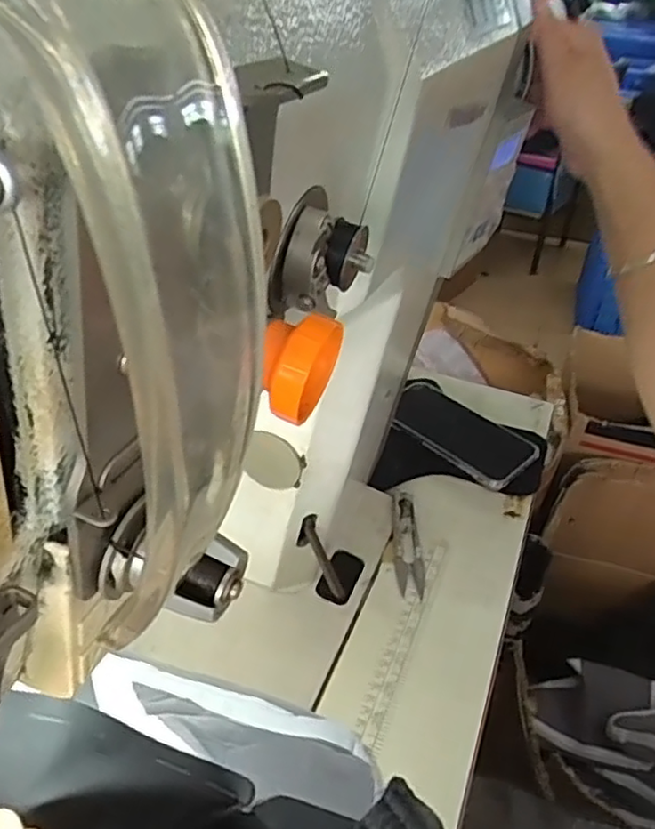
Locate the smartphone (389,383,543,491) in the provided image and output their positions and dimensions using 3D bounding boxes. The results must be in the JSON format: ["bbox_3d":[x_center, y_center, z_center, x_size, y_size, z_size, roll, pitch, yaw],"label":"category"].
[{"bbox_3d":[0.140,0.015,0.690,0.157,0.012,0.089,36,46,29],"label":"smartphone"}]

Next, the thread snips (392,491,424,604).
[{"bbox_3d":[0.070,0.110,0.580,0.024,0.005,0.115,2,37,-2],"label":"thread snips"}]

